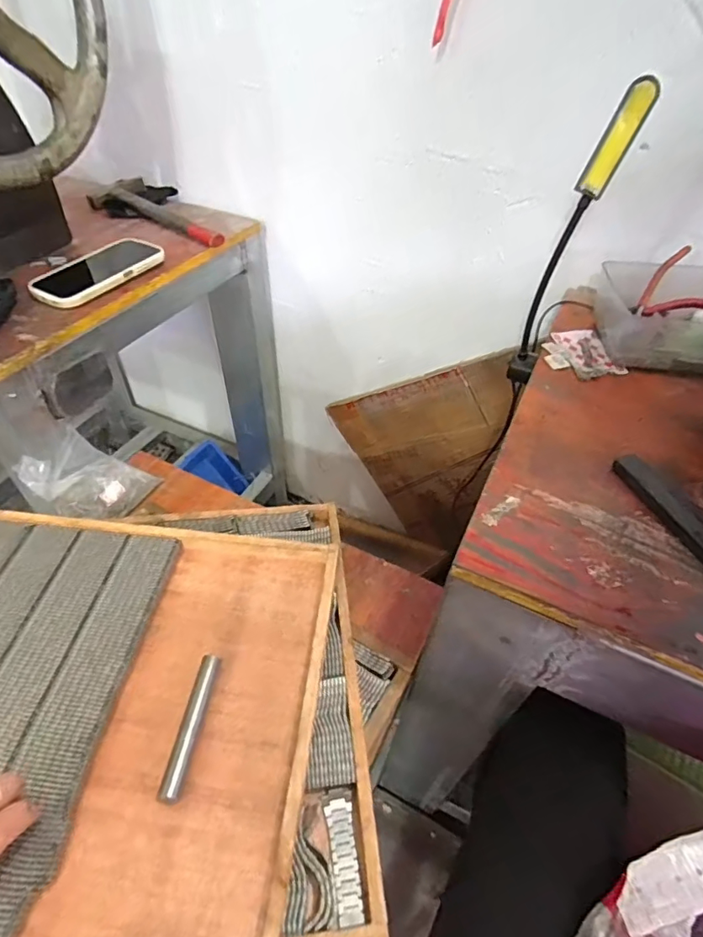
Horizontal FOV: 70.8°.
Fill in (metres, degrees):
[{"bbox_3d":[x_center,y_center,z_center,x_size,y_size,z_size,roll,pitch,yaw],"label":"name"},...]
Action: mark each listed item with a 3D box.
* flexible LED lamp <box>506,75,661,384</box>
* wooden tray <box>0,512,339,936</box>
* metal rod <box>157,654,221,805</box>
[{"bbox_3d":[0.210,-0.199,0.487,0.045,0.285,0.049,17,48,13],"label":"flexible LED lamp"},{"bbox_3d":[-0.231,0.211,0.409,0.392,0.030,0.389,6,46,3],"label":"wooden tray"},{"bbox_3d":[-0.134,0.214,0.414,0.016,0.019,0.110,7,46,4],"label":"metal rod"}]

